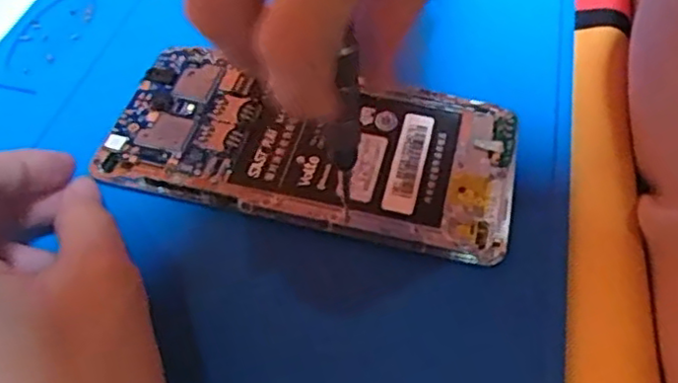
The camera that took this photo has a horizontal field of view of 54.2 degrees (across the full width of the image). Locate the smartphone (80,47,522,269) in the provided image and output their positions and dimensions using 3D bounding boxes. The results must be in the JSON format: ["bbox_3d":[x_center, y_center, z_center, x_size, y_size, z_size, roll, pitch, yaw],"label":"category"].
[{"bbox_3d":[-0.009,-0.016,0.235,0.140,0.006,0.068,11,54,5],"label":"smartphone"}]

